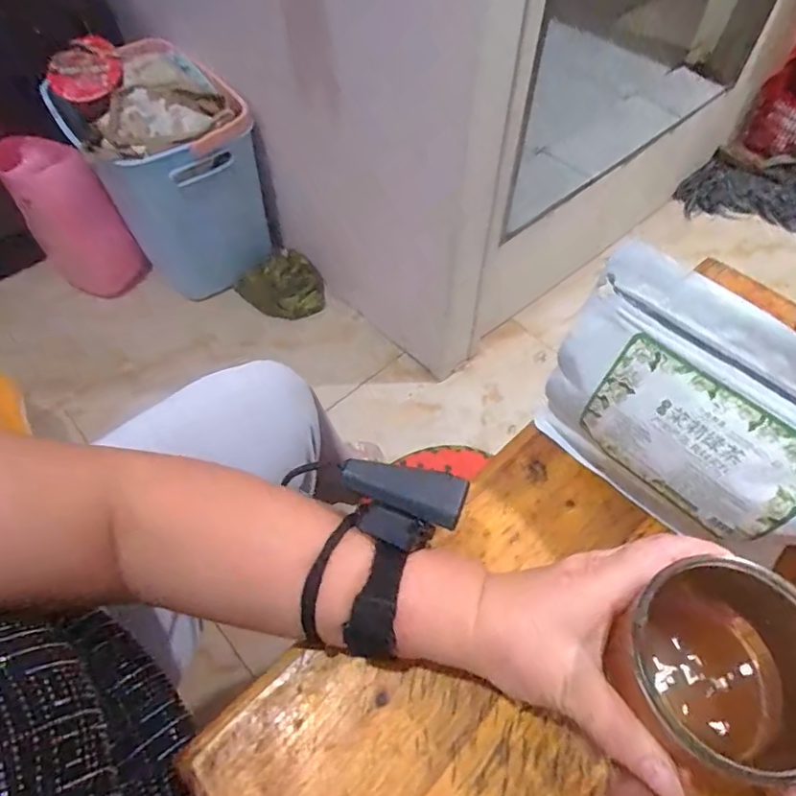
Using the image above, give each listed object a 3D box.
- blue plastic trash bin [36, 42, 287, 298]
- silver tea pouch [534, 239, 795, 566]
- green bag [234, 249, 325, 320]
[{"bbox_3d":[-0.432,-0.424,1.100,0.285,0.409,0.347,-25,61,-15],"label":"blue plastic trash bin"},{"bbox_3d":[0.177,0.023,0.325,0.049,0.146,0.182,-36,64,-21],"label":"silver tea pouch"},{"bbox_3d":[-0.248,-0.229,1.184,0.162,0.055,0.167,-21,60,-13],"label":"green bag"}]

